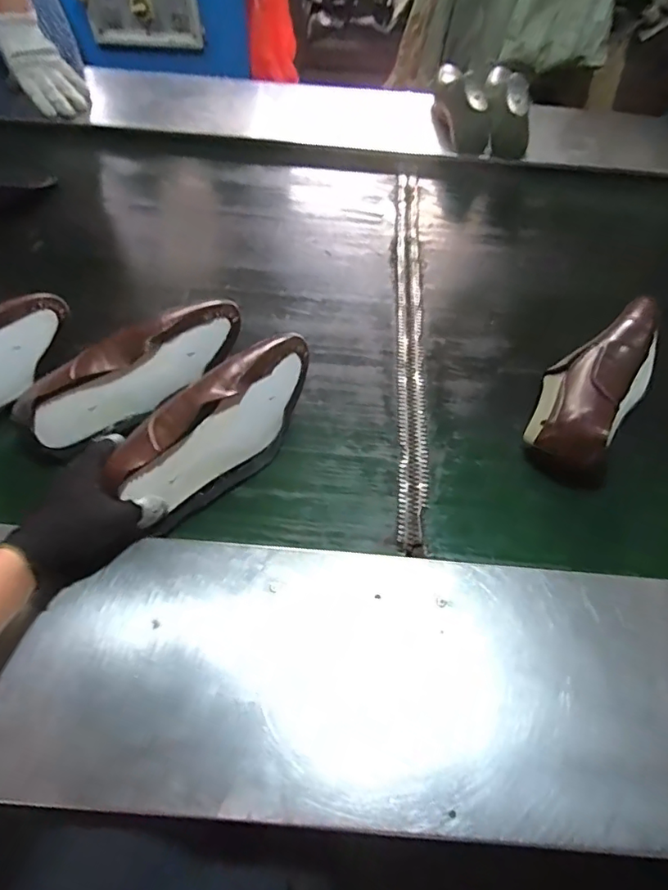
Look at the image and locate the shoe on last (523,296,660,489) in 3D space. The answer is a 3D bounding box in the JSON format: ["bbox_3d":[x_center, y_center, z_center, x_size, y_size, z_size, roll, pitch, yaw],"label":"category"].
[{"bbox_3d":[0.312,-0.073,0.640,0.099,0.078,0.258,31,61,16],"label":"shoe on last"}]

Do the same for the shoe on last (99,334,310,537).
[{"bbox_3d":[-0.122,-0.020,0.576,0.087,0.089,0.268,36,65,19],"label":"shoe on last"}]

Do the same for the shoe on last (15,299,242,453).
[{"bbox_3d":[-0.224,-0.083,0.621,0.271,0.089,0.072,-30,64,-20],"label":"shoe on last"}]

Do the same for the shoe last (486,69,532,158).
[{"bbox_3d":[0.319,-0.636,0.995,0.081,0.116,0.254,9,57,3],"label":"shoe last"}]

